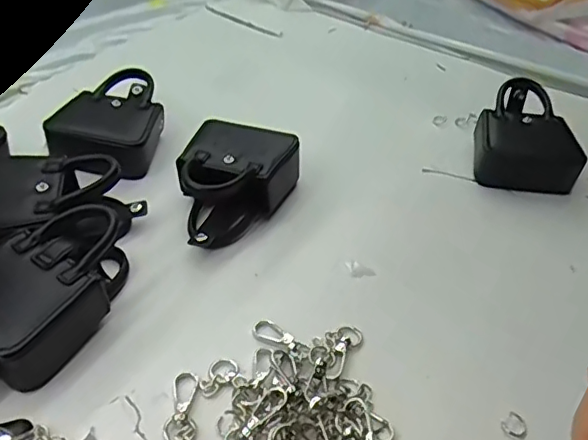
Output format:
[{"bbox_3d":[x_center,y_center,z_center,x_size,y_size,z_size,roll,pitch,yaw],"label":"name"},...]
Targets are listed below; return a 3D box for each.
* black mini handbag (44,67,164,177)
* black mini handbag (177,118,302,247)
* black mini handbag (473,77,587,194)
[{"bbox_3d":[-0.141,-0.078,0.448,0.072,0.035,0.106,9,42,2],"label":"black mini handbag"},{"bbox_3d":[-0.048,-0.026,0.397,0.077,0.041,0.109,20,43,14],"label":"black mini handbag"},{"bbox_3d":[0.189,-0.065,0.463,0.080,0.050,0.094,16,43,10],"label":"black mini handbag"}]

